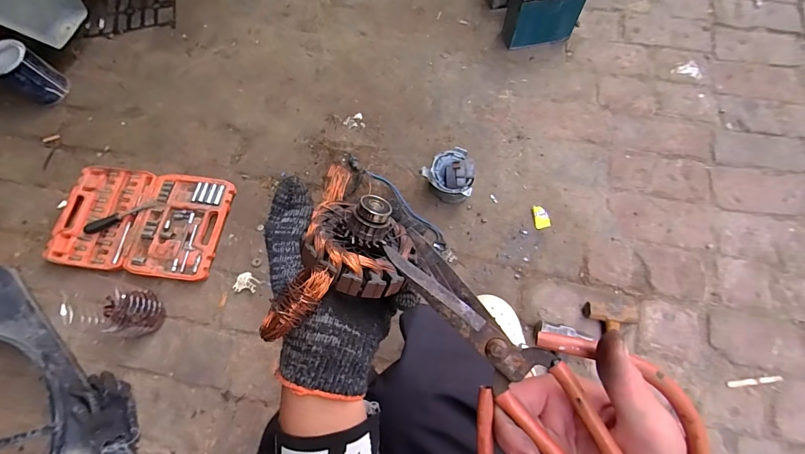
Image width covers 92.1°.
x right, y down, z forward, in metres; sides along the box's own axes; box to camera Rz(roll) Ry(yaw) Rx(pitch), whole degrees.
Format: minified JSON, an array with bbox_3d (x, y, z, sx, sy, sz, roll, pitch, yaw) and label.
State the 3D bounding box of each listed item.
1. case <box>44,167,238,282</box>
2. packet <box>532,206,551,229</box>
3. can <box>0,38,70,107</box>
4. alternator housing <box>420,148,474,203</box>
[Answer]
[{"bbox_3d":[-0.611,-0.016,0.916,0.387,0.028,0.249,7,70,3],"label":"case"},{"bbox_3d":[0.323,-0.023,0.904,0.033,0.012,0.055,-4,70,-1],"label":"packet"},{"bbox_3d":[-0.969,-0.392,1.006,0.099,0.141,0.104,0,70,0],"label":"can"},{"bbox_3d":[0.122,-0.121,0.906,0.118,0.080,0.116,42,75,14],"label":"alternator housing"}]

